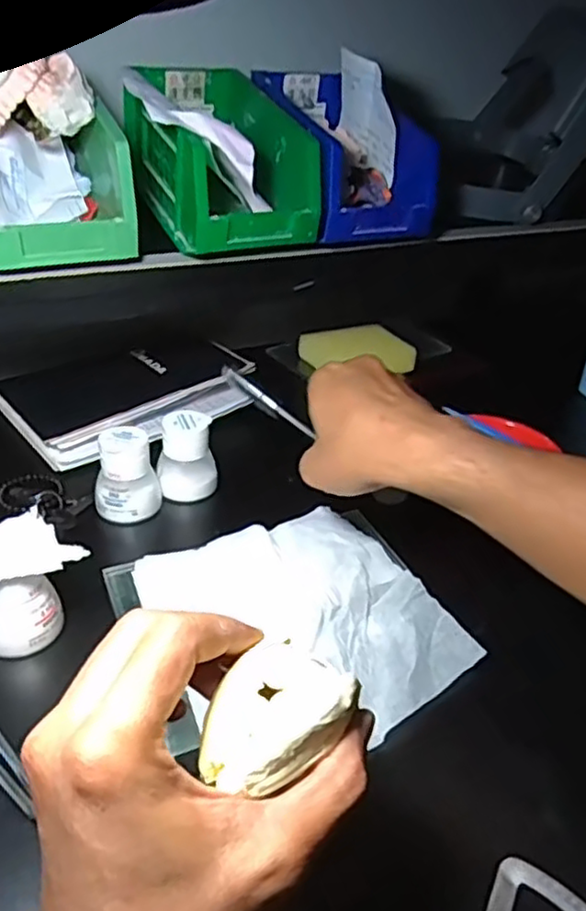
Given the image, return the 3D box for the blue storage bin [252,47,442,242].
[{"bbox_3d":[0.037,-0.259,0.571,0.106,0.104,0.160,-10,36,-22],"label":"blue storage bin"}]

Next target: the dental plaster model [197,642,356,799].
[{"bbox_3d":[-0.006,0.094,0.246,0.043,0.020,0.054,25,58,26],"label":"dental plaster model"}]

